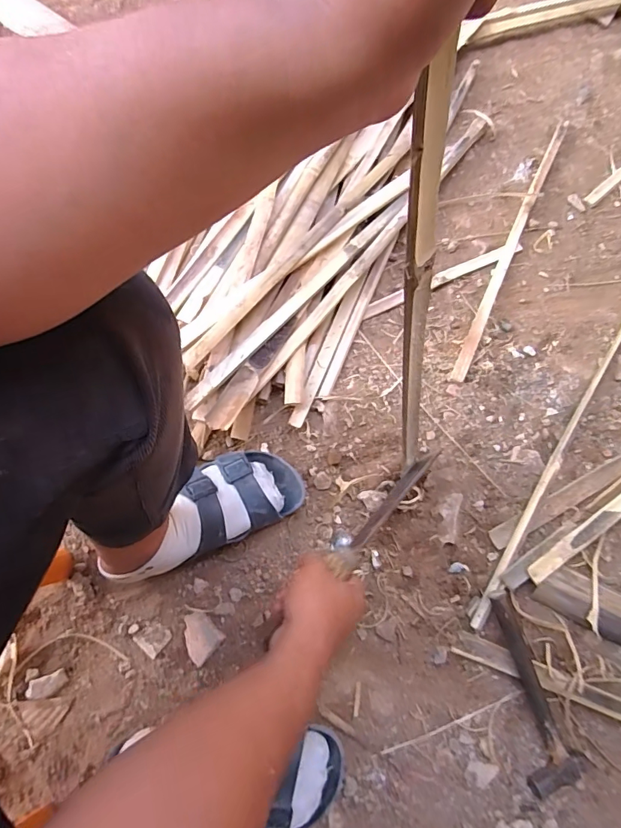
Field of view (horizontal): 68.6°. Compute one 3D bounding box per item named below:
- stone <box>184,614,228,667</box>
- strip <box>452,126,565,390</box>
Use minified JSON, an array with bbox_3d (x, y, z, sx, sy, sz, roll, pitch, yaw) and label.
[{"bbox_3d":[-0.143,0.283,0.577,0.053,0.011,0.047,41,77,10],"label":"stone"},{"bbox_3d":[0.343,-0.296,0.768,0.021,0.014,0.565,25,75,6],"label":"strip"}]

